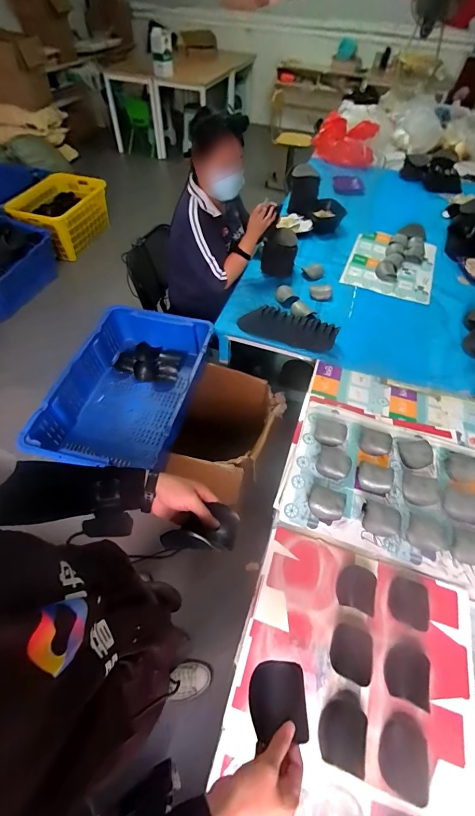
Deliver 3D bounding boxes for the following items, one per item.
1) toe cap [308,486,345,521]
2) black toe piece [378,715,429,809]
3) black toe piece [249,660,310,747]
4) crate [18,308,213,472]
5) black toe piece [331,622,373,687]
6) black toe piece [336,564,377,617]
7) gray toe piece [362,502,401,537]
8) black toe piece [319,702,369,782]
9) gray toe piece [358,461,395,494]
[{"bbox_3d":[0.234,0.246,0.876,0.090,0.036,0.082,18,55,9],"label":"toe cap"},{"bbox_3d":[0.292,0.609,0.592,0.062,0.044,0.102,18,55,9],"label":"black toe piece"},{"bbox_3d":[0.060,0.427,0.493,0.081,0.024,0.088,0,54,-4],"label":"black toe piece"},{"bbox_3d":[-0.382,-0.067,1.213,0.451,0.184,0.618,11,55,5],"label":"crate"},{"bbox_3d":[0.235,0.501,0.688,0.078,0.007,0.092,7,50,25],"label":"black toe piece"},{"bbox_3d":[0.269,0.403,0.760,0.078,0.024,0.093,18,55,9],"label":"black toe piece"},{"bbox_3d":[0.371,0.282,0.858,0.104,0.029,0.078,-2,55,-5],"label":"gray toe piece"},{"bbox_3d":[0.192,0.590,0.606,0.079,0.057,0.092,18,55,9],"label":"black toe piece"},{"bbox_3d":[0.383,0.188,0.925,0.097,0.041,0.086,10,54,3],"label":"gray toe piece"}]

